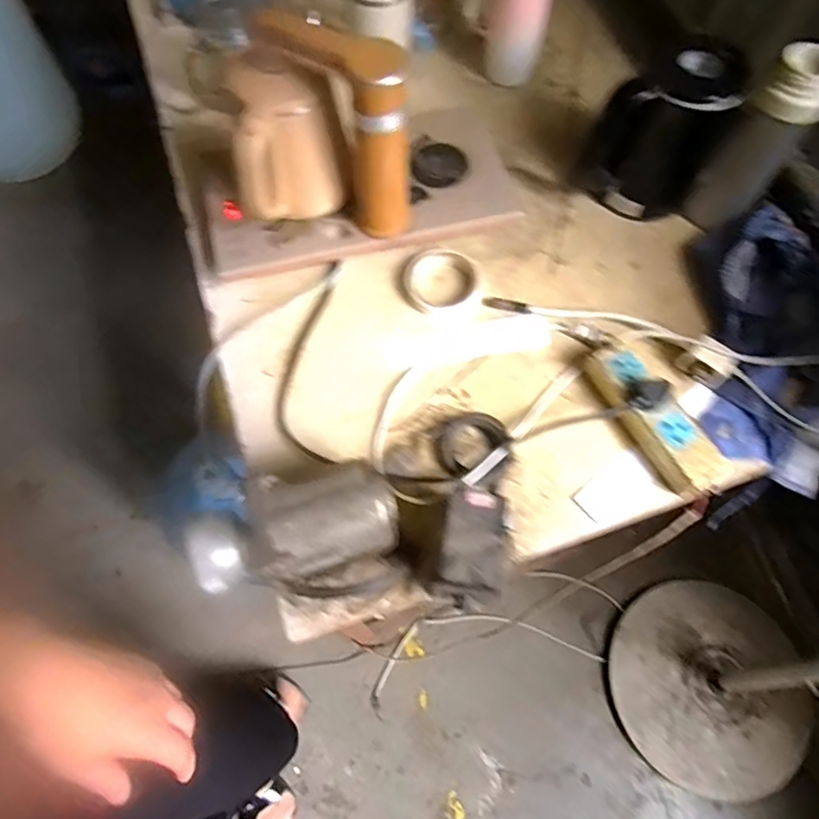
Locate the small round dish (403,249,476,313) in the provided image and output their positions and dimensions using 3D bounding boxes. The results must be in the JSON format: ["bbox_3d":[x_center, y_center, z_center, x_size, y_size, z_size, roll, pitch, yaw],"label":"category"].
[{"bbox_3d":[0.036,-0.156,0.685,0.089,0.022,0.082,-1,68,0],"label":"small round dish"}]

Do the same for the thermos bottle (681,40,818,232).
[{"bbox_3d":[0.387,-0.290,0.624,0.067,0.189,0.063,42,70,14],"label":"thermos bottle"}]

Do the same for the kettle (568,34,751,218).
[{"bbox_3d":[0.290,-0.317,0.666,0.126,0.178,0.118,28,67,9],"label":"kettle"}]

